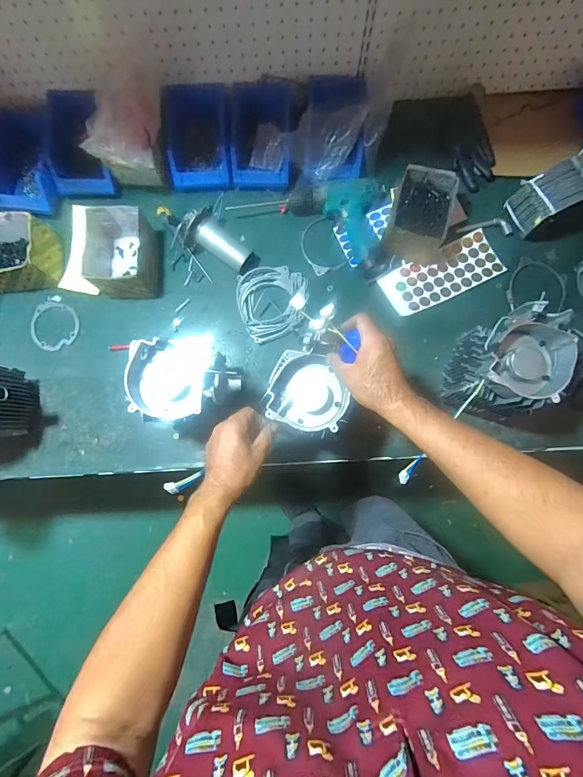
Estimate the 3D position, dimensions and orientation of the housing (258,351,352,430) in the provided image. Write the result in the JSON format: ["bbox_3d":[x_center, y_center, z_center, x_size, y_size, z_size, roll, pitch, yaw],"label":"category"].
[{"bbox_3d":[0.025,0.006,0.539,0.112,0.040,0.107,15,83,2],"label":"housing"}]

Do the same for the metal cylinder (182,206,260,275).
[{"bbox_3d":[-0.138,-0.295,0.731,0.166,0.083,0.085,28,83,-9],"label":"metal cylinder"}]

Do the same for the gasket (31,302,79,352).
[{"bbox_3d":[-0.494,-0.129,0.760,0.108,0.007,0.097,21,83,3],"label":"gasket"}]

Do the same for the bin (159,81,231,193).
[{"bbox_3d":[-0.183,-0.498,0.732,0.131,0.102,0.150,0,83,0],"label":"bin"}]

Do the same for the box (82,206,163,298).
[{"bbox_3d":[-0.331,-0.272,0.728,0.132,0.092,0.172,1,83,0],"label":"box"}]

